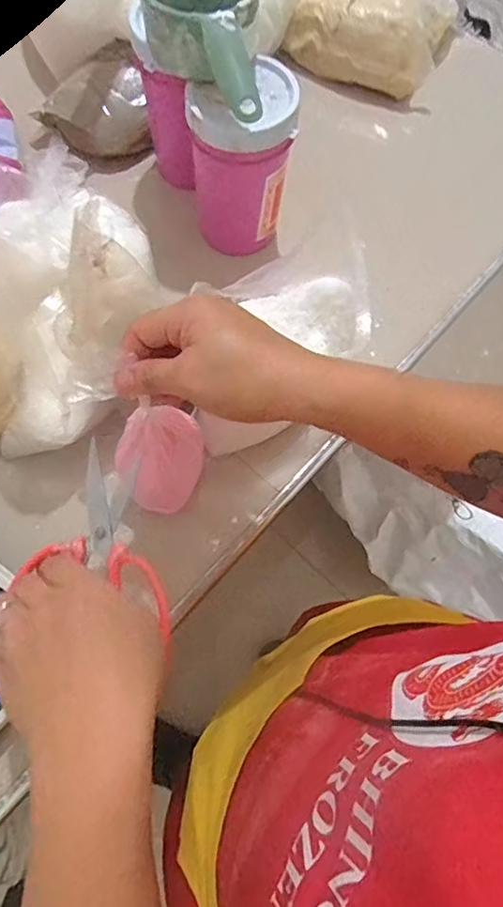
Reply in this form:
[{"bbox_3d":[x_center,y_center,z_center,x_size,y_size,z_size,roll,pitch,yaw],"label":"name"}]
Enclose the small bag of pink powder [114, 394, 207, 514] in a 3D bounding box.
[{"bbox_3d":[-0.068,0.006,0.413,0.063,0.105,0.052,-6,72,-4],"label":"small bag of pink powder"}]

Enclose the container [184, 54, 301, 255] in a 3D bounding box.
[{"bbox_3d":[-0.010,-0.254,0.493,0.087,0.158,0.079,-1,72,-2],"label":"container"}]

